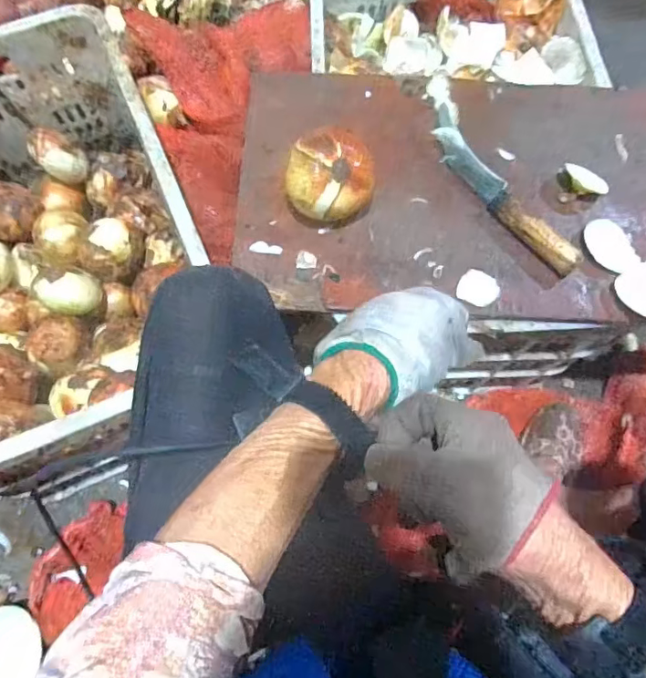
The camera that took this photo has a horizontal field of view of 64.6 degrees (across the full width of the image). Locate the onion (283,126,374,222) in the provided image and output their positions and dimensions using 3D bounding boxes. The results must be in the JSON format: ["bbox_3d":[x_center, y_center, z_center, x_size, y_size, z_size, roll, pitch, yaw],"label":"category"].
[{"bbox_3d":[0.008,-0.150,0.494,0.084,0.075,0.070,-6,70,-4],"label":"onion"}]

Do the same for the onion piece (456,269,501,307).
[{"bbox_3d":[0.150,-0.048,0.495,0.037,0.012,0.034,1,70,-2],"label":"onion piece"}]

